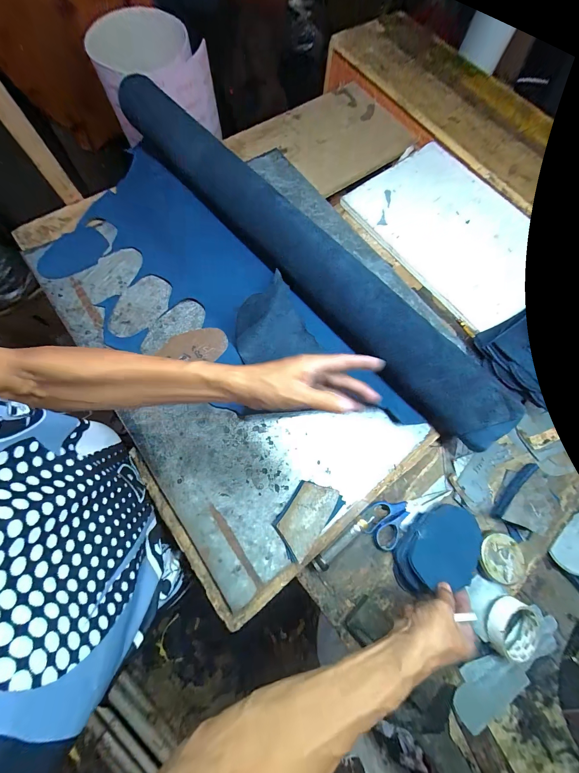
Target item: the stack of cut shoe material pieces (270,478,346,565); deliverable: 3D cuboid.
[{"bbox_3d":[0.027,0.206,0.435,0.071,0.010,0.117,40,69,15],"label":"stack of cut shoe material pieces"}]

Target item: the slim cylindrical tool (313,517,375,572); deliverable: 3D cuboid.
[{"bbox_3d":[0.088,0.253,0.445,0.118,0.029,0.022,-34,78,-11],"label":"slim cylindrical tool"}]

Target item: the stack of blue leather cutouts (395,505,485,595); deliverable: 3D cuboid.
[{"bbox_3d":[0.249,0.264,0.445,0.161,0.047,0.094,-21,75,-8],"label":"stack of blue leather cutouts"}]

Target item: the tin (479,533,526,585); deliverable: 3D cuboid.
[{"bbox_3d":[0.356,0.289,0.455,0.079,0.014,0.070,35,78,7],"label":"tin"}]

